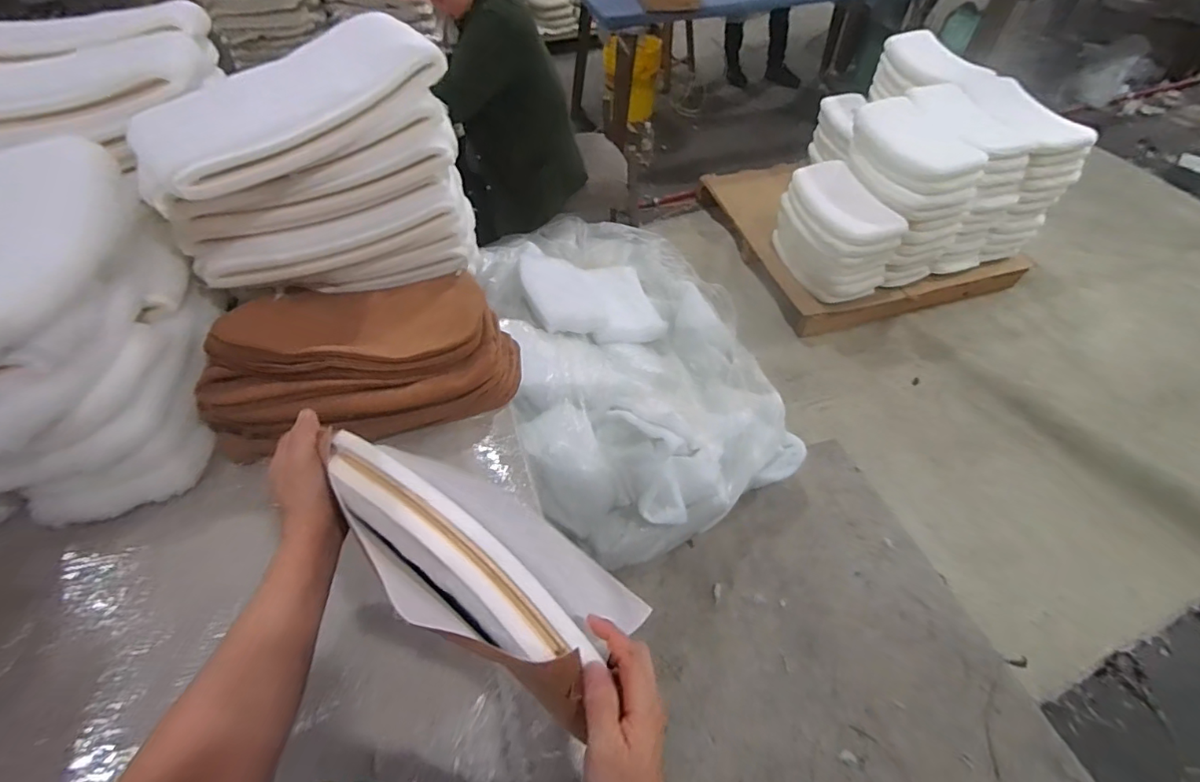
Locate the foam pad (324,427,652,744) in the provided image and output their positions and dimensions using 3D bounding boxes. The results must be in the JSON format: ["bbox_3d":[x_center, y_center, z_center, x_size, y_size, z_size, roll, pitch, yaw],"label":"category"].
[{"bbox_3d":[-0.123,0.166,0.525,0.324,0.116,0.148,26,60,19],"label":"foam pad"}]

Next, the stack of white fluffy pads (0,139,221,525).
[{"bbox_3d":[-0.896,-0.082,0.788,0.427,0.342,0.506,-10,53,-5],"label":"stack of white fluffy pads"}]

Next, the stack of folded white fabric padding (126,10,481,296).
[{"bbox_3d":[-0.500,-0.400,0.954,0.492,0.345,0.306,-18,69,-8],"label":"stack of folded white fabric padding"}]

